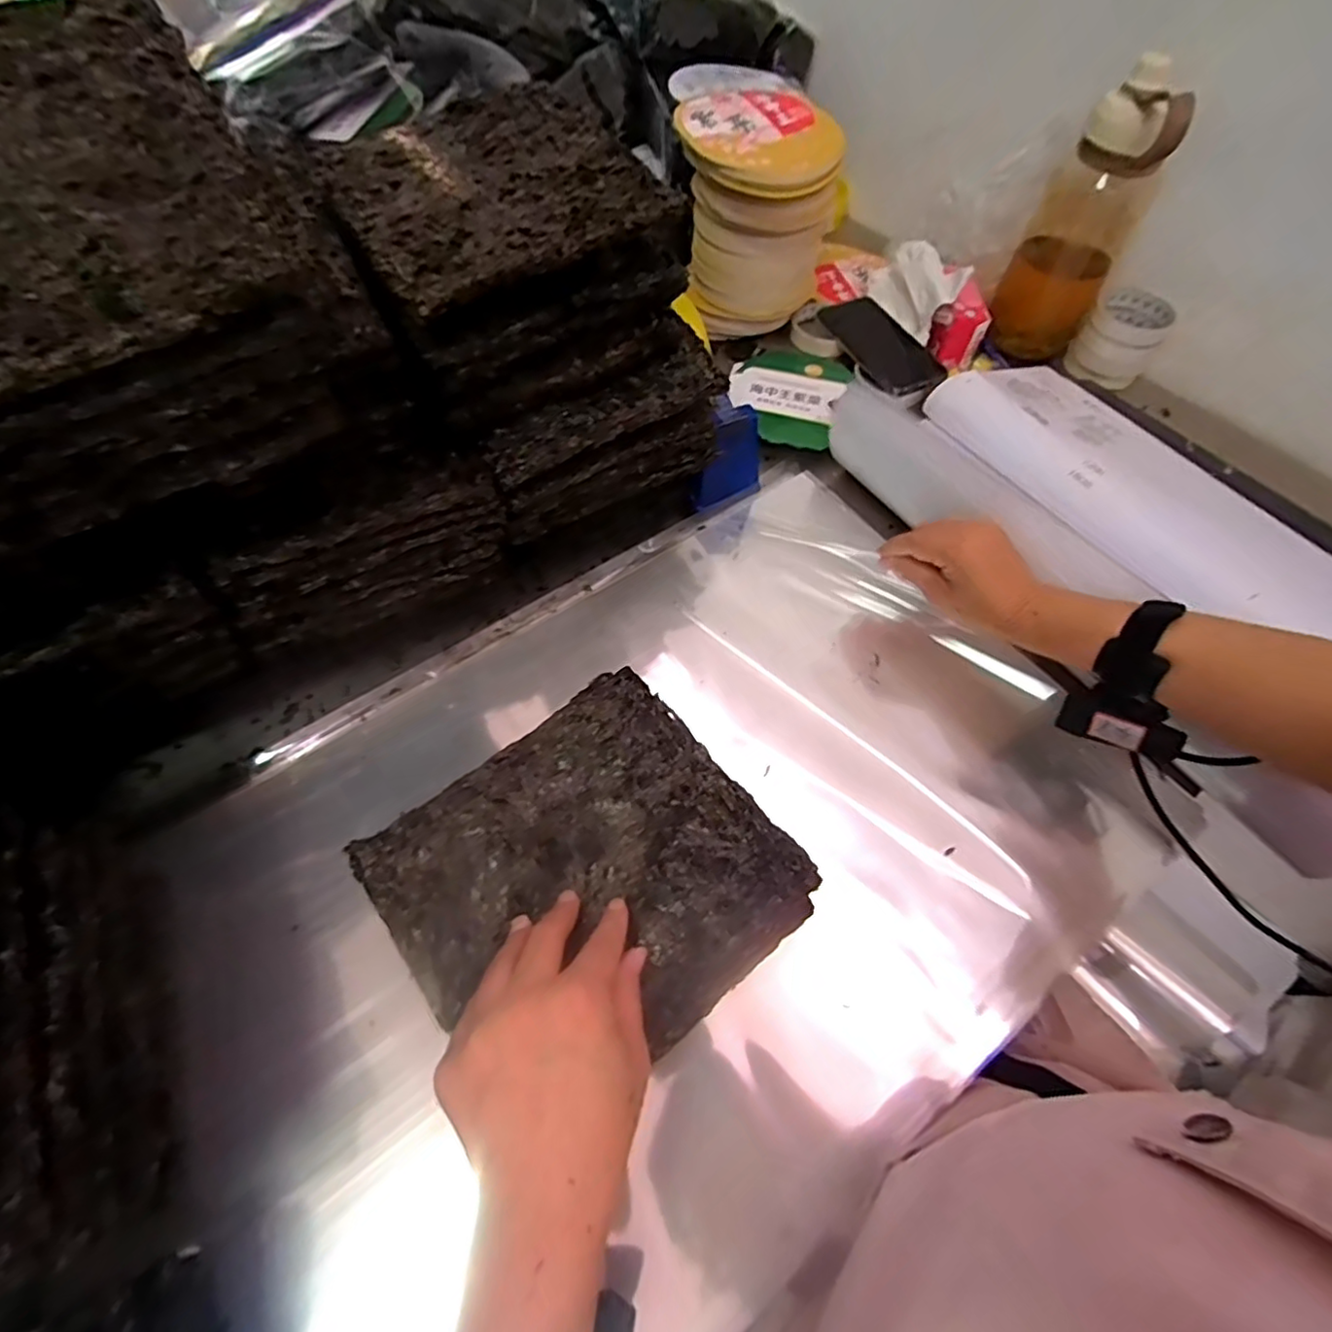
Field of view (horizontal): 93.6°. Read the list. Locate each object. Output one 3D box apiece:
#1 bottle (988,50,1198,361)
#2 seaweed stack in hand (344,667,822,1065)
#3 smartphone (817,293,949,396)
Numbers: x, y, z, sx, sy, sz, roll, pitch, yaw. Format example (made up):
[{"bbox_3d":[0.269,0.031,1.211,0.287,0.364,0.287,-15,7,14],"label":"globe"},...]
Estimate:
[{"bbox_3d":[0.430,-0.454,0.649,0.097,0.250,0.118,27,62,15],"label":"bottle"},{"bbox_3d":[-0.041,0.116,0.350,0.194,0.022,0.184,-38,67,-21],"label":"seaweed stack in hand"},{"bbox_3d":[0.245,-0.379,0.726,0.084,0.014,0.187,-19,61,-11],"label":"smartphone"}]

